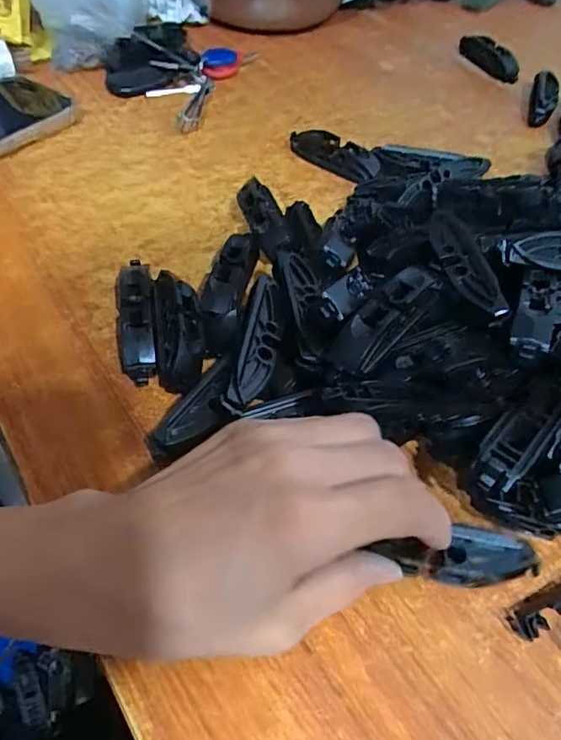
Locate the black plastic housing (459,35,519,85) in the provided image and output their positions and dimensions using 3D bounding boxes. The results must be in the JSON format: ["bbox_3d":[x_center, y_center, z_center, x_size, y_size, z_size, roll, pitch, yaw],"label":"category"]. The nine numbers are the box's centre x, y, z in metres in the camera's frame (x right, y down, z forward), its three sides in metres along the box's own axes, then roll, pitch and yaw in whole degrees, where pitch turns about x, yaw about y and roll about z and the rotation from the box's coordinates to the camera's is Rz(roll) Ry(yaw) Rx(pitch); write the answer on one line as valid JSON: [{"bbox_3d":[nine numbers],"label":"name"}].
[{"bbox_3d":[0.196,-0.292,0.524,0.021,0.020,0.080,-15,53,-14],"label":"black plastic housing"}]

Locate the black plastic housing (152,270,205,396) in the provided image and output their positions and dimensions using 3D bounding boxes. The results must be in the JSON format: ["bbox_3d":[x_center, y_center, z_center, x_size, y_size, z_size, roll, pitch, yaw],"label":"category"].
[{"bbox_3d":[-0.052,-0.018,0.287,0.023,0.021,0.072,-6,51,-7],"label":"black plastic housing"}]

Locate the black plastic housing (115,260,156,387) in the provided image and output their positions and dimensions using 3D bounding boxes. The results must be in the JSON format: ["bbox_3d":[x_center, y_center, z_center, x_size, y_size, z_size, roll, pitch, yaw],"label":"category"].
[{"bbox_3d":[-0.076,-0.027,0.294,0.019,0.018,0.074,-8,51,-9],"label":"black plastic housing"}]

